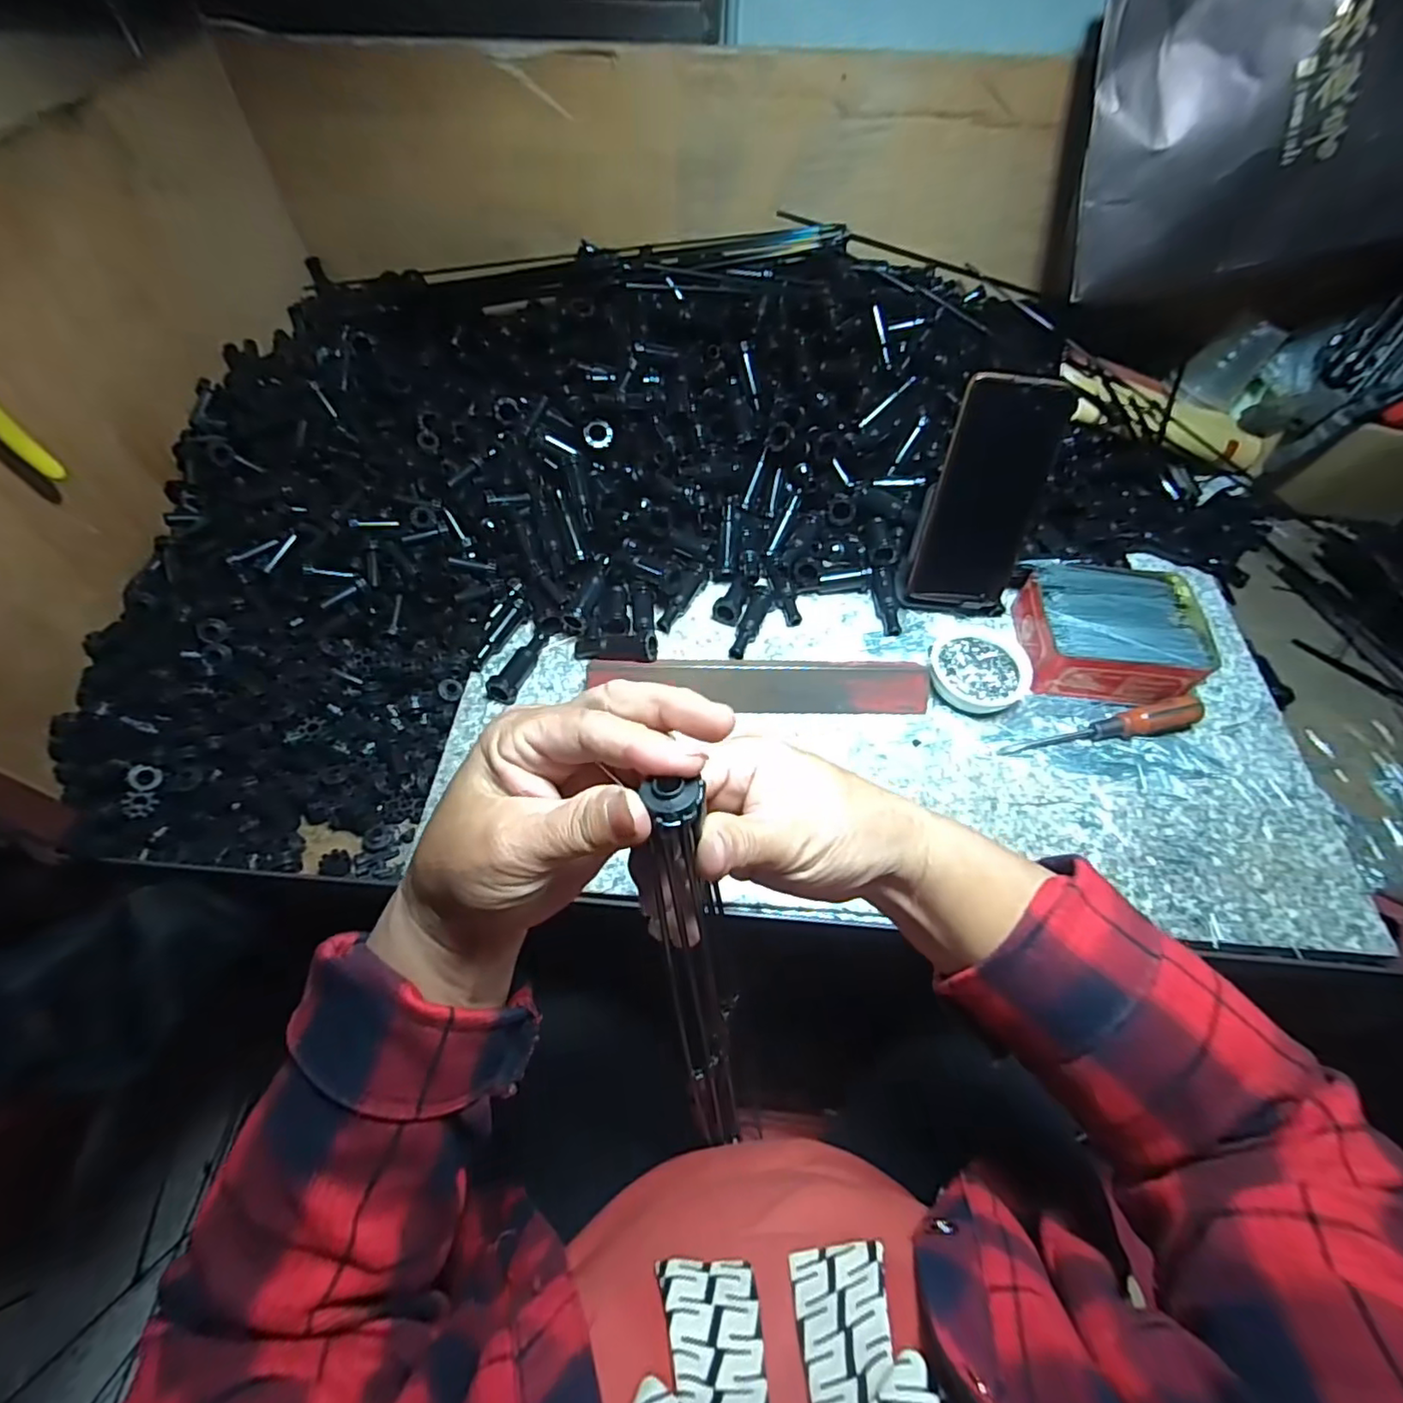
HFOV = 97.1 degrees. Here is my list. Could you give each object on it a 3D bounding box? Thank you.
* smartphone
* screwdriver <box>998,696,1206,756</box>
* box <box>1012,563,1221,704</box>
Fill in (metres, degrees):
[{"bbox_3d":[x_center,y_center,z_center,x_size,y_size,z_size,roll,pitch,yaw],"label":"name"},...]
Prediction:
[{"bbox_3d":[0.218,-0.154,0.473,0.075,0.163,0.011,10,32,6],"label":"smartphone"},{"bbox_3d":[0.298,0.020,0.458,0.149,0.025,0.021,-9,58,-6],"label":"screwdriver"},{"bbox_3d":[0.322,-0.056,0.493,0.128,0.043,0.108,7,58,4],"label":"box"}]

